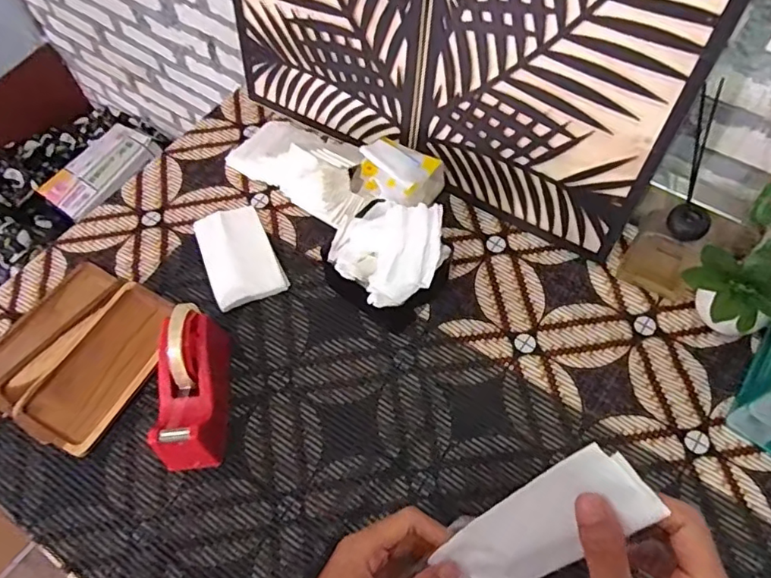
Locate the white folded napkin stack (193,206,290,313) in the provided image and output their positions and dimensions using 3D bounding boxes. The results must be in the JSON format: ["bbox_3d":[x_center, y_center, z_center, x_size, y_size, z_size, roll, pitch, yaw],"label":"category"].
[{"bbox_3d":[-0.203,-0.049,0.771,0.093,0.016,0.163,-22,60,-12],"label":"white folded napkin stack"}]

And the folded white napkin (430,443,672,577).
[{"bbox_3d":[0.082,0.137,0.315,0.045,0.146,0.008,50,37,17],"label":"folded white napkin"}]

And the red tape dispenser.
[{"bbox_3d":[-0.215,0.103,0.623,0.058,0.110,0.163,-6,58,-2],"label":"red tape dispenser"}]

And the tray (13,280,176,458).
[{"bbox_3d":[-0.336,0.092,0.680,0.101,0.034,0.201,25,62,16],"label":"tray"}]

